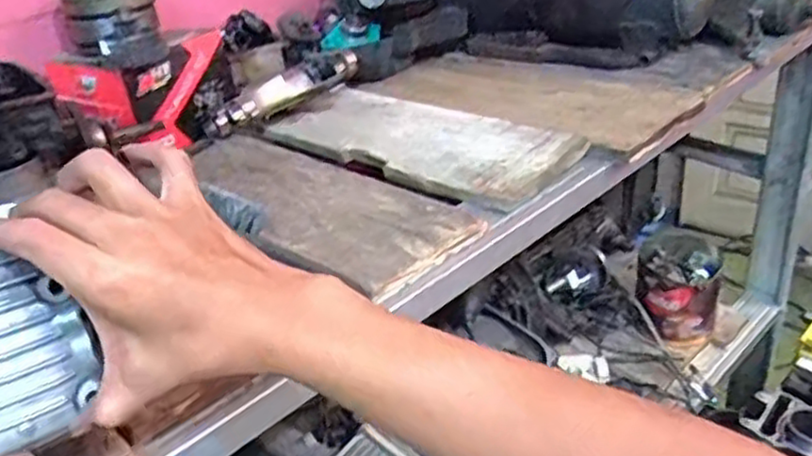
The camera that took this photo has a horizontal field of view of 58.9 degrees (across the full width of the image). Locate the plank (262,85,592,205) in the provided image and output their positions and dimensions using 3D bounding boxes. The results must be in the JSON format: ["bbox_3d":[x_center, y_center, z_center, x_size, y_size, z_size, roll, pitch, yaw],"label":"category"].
[{"bbox_3d":[0.007,-0.110,0.842,0.154,0.030,0.387,-30,39,-34],"label":"plank"}]

